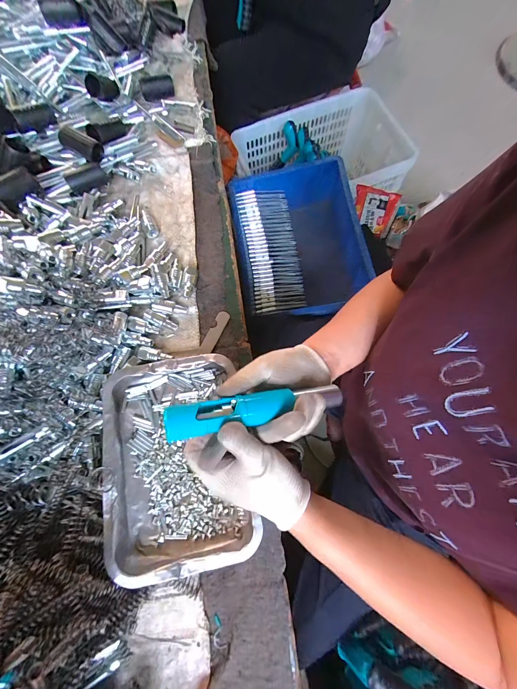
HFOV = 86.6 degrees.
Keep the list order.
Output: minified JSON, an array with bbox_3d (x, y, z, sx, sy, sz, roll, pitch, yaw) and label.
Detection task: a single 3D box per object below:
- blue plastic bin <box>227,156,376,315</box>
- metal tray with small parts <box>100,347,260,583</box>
[{"bbox_3d":[0.090,-0.279,0.707,0.281,0.131,0.352,-10,75,-1],"label":"blue plastic bin"},{"bbox_3d":[-0.108,0.146,0.363,0.184,0.035,0.263,-13,75,-2],"label":"metal tray with small parts"}]

